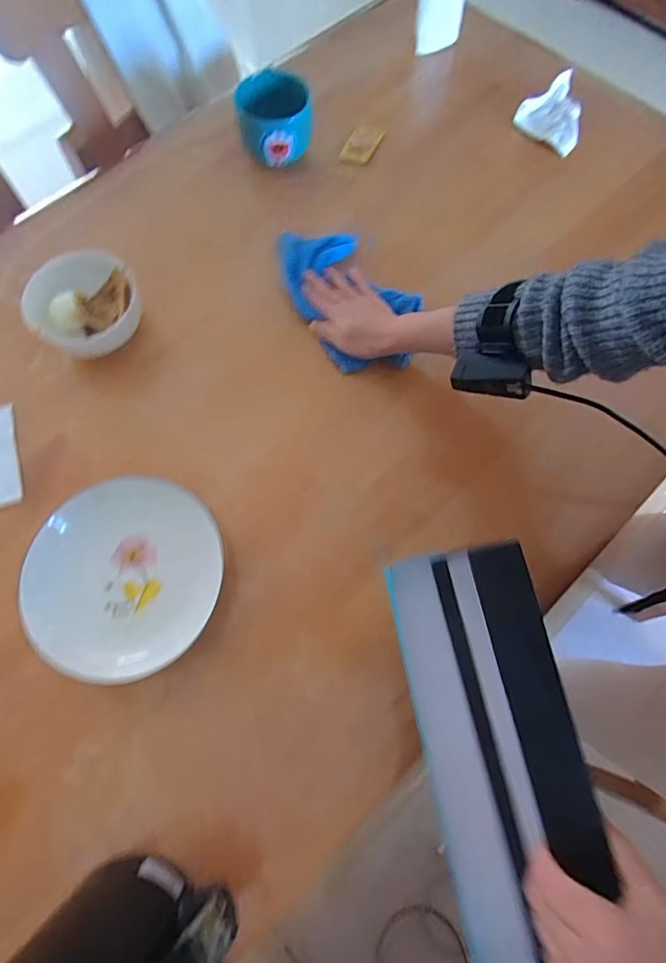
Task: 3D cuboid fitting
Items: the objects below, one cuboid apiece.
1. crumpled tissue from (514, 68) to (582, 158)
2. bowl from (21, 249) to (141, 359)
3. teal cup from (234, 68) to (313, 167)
[{"bbox_3d":[0.349,-0.558,0.738,0.114,0.022,0.101,-40,74,-13],"label":"crumpled tissue"},{"bbox_3d":[-0.301,-0.211,0.594,0.130,0.052,0.121,0,70,0],"label":"bowl"},{"bbox_3d":[-0.082,-0.509,0.693,0.107,0.083,0.103,0,70,0],"label":"teal cup"}]

